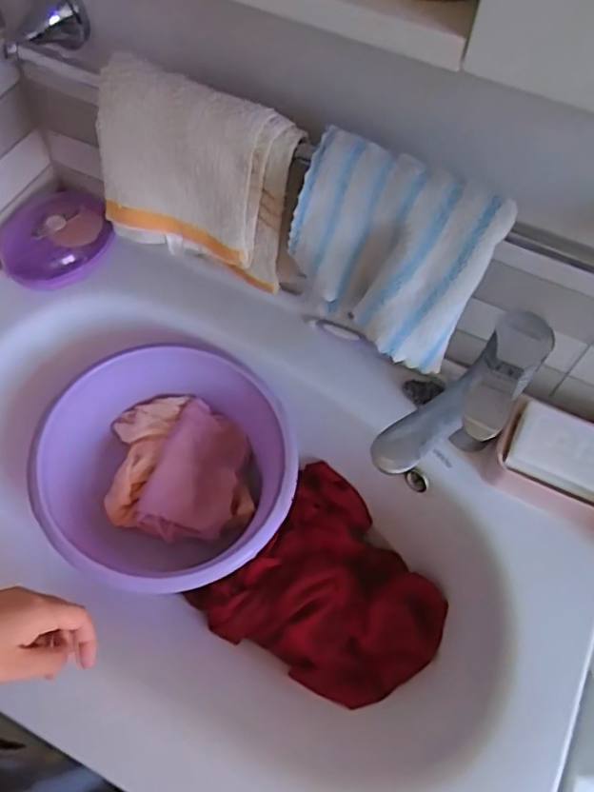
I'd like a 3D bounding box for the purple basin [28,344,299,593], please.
[{"bbox_3d":[-0.130,0.084,0.647,0.242,0.113,0.238,1,60,-2],"label":"purple basin"}]

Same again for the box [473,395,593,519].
[{"bbox_3d":[0.247,0.060,0.577,0.129,0.044,0.082,25,62,11],"label":"box"}]

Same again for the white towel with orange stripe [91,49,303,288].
[{"bbox_3d":[-0.081,-0.171,0.497,0.160,0.135,0.064,20,61,9],"label":"white towel with orange stripe"}]

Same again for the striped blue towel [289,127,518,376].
[{"bbox_3d":[0.062,-0.101,0.446,0.135,0.129,0.033,28,34,13],"label":"striped blue towel"}]

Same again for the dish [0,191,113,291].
[{"bbox_3d":[-0.268,-0.176,0.685,0.124,0.045,0.099,-32,66,-19],"label":"dish"}]

